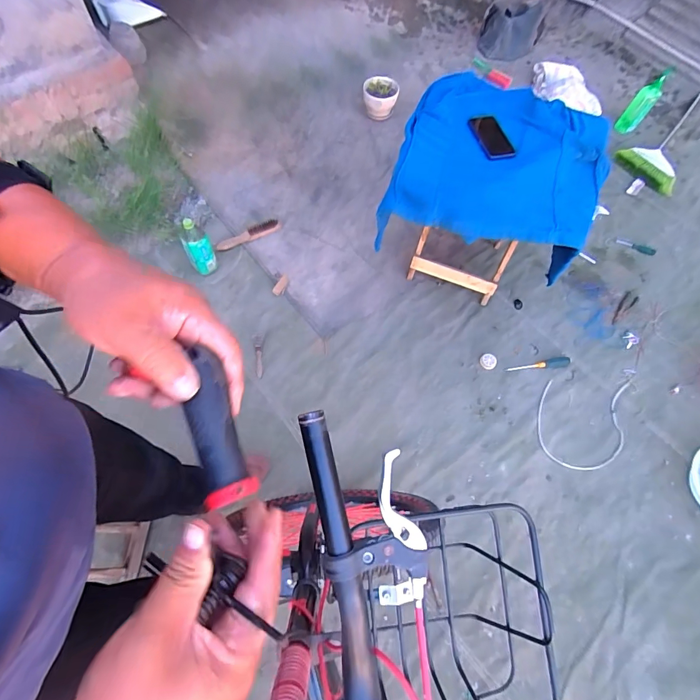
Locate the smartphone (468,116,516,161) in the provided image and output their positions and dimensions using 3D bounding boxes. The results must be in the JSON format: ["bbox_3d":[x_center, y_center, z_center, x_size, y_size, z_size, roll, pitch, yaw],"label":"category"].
[{"bbox_3d":[0.364,-0.550,1.027,0.072,0.013,0.158,-18,73,-4],"label":"smartphone"}]

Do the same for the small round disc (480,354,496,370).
[{"bbox_3d":[0.448,0.038,1.288,0.052,0.009,0.052,-1,77,6],"label":"small round disc"}]

